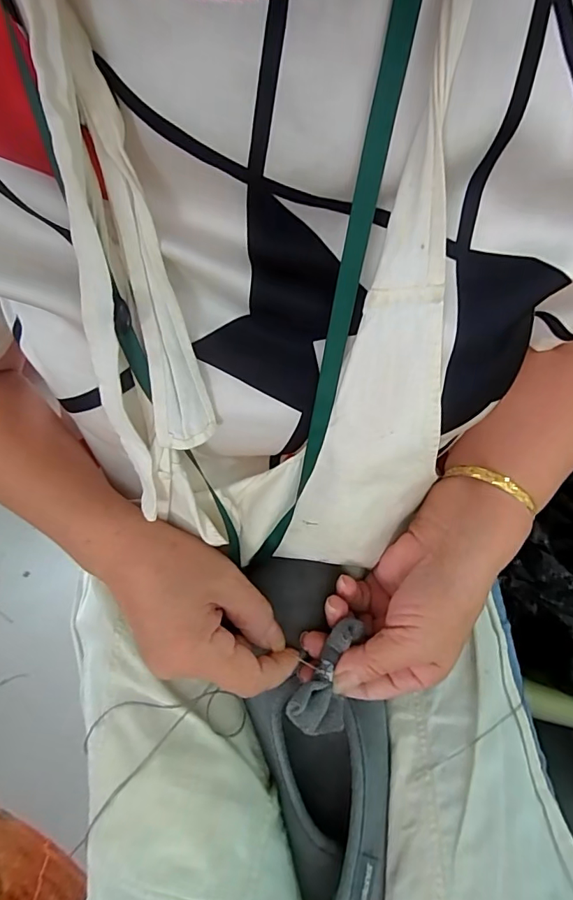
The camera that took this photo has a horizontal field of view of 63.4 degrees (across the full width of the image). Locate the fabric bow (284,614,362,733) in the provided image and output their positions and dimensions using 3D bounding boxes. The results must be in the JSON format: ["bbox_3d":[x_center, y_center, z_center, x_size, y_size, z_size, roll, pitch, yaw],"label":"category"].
[{"bbox_3d":[0.025,0.137,0.283,0.031,0.031,0.069,17,81,13],"label":"fabric bow"}]

